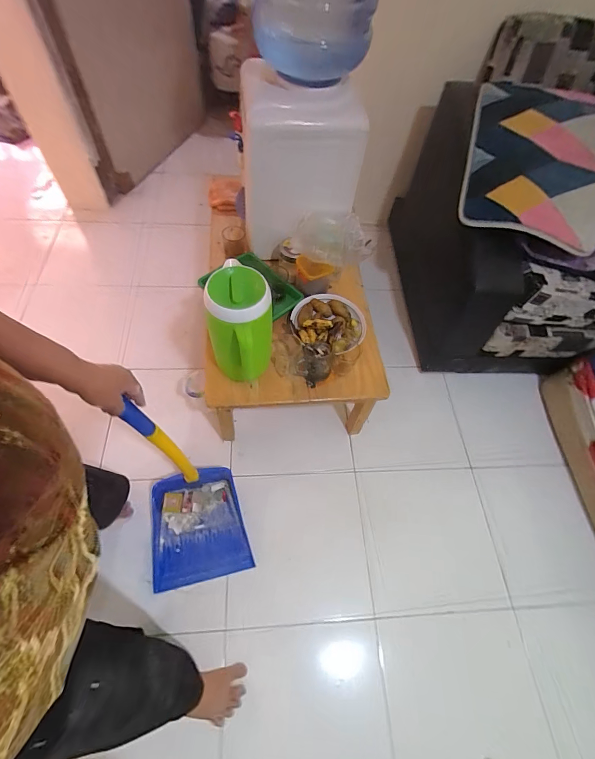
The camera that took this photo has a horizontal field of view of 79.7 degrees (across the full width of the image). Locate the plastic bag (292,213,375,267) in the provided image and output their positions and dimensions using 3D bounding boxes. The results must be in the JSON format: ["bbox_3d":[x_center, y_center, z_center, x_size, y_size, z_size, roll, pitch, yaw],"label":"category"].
[{"bbox_3d":[0.097,-0.397,1.013,0.231,0.125,0.088,24,62,9],"label":"plastic bag"}]

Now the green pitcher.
[{"bbox_3d":[-0.136,-0.117,0.852,0.142,0.286,0.157,7,61,0],"label":"green pitcher"}]

